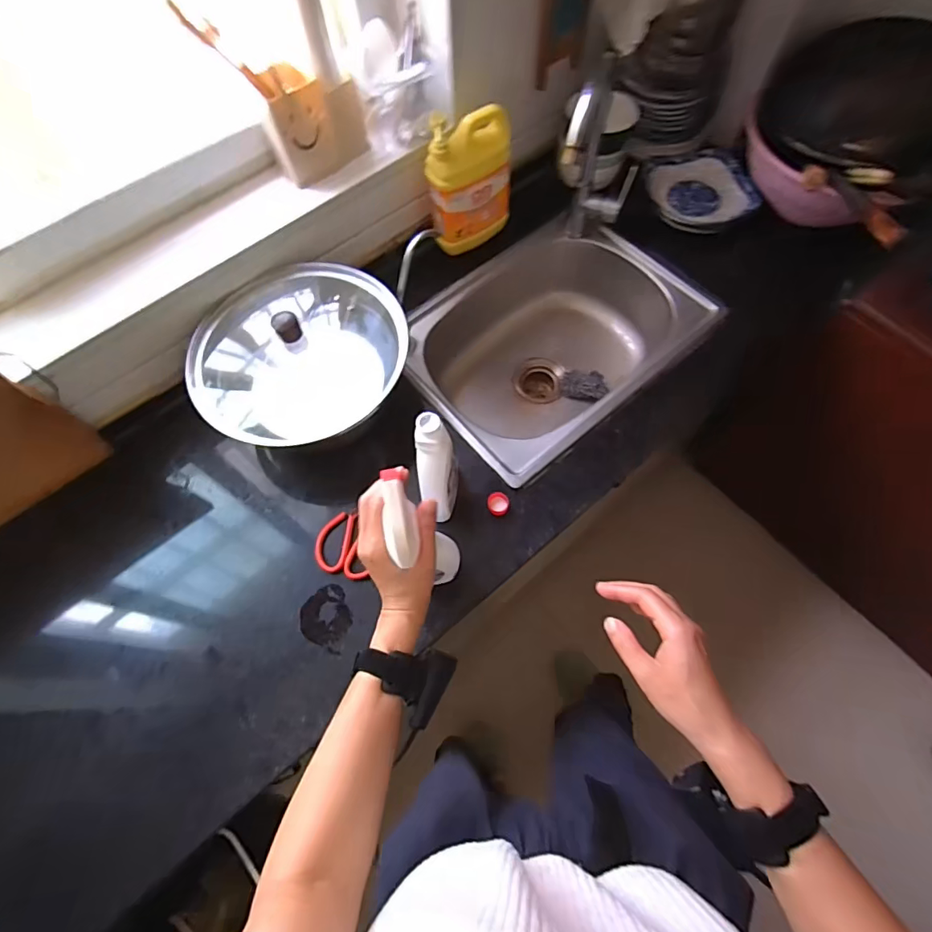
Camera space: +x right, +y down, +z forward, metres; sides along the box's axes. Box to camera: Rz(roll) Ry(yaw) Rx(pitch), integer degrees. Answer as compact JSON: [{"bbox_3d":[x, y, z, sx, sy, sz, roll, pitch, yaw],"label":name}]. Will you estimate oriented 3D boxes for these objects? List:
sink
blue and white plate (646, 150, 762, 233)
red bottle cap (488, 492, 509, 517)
[{"bbox_3d":[0.139,-0.208,0.951,0.481,0.213,0.371,-39,74,-14],"label":"sink"},{"bbox_3d":[0.445,-0.524,0.959,0.175,0.036,0.180,-11,69,-5],"label":"blue and white plate"},{"bbox_3d":[0.048,0.057,0.753,0.033,0.015,0.034,0,69,0],"label":"red bottle cap"}]

